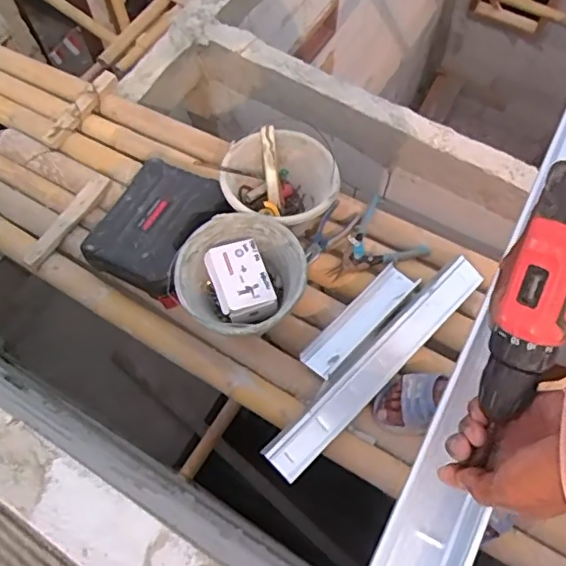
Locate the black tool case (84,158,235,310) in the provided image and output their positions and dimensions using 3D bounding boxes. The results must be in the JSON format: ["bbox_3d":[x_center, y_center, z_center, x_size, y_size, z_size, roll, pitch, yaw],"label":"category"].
[{"bbox_3d":[-0.285,-0.121,1.286,0.269,0.109,0.298,26,69,12],"label":"black tool case"}]

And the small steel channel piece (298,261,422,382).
[{"bbox_3d":[0.167,0.076,1.217,0.079,0.031,0.301,42,72,17],"label":"small steel channel piece"}]

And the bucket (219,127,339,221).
[{"bbox_3d":[-0.005,-0.214,1.283,0.241,0.176,0.224,0,66,0],"label":"bucket"}]

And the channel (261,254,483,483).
[{"bbox_3d":[0.194,0.156,1.145,0.588,0.034,0.078,-42,72,-17],"label":"channel"}]

